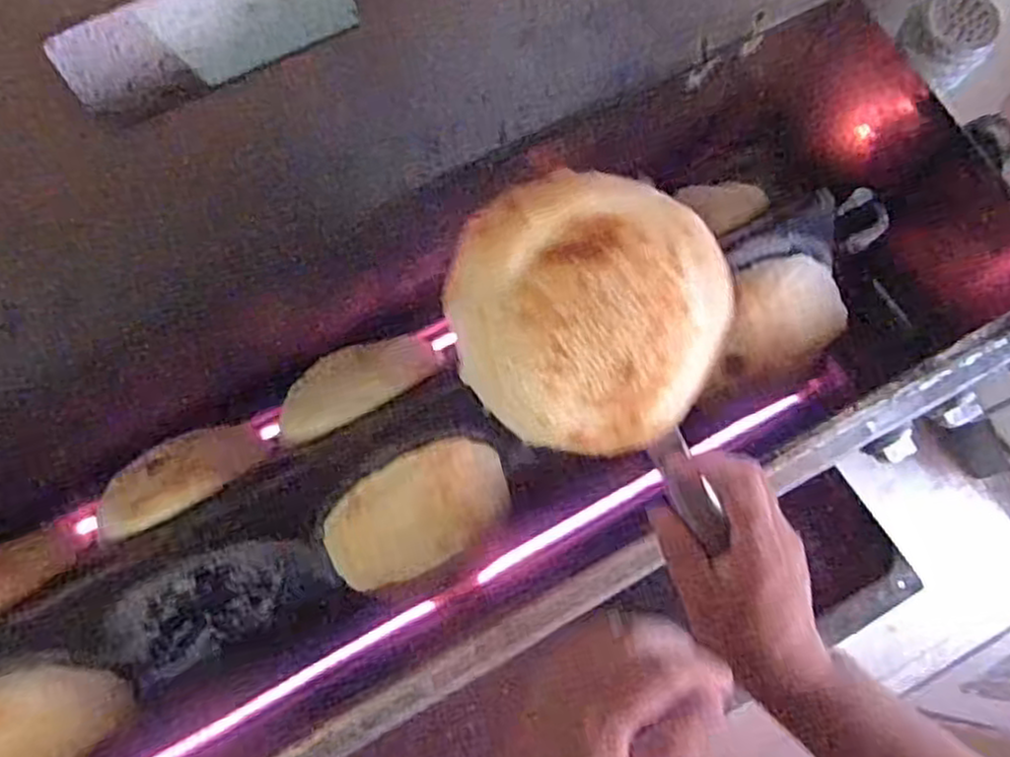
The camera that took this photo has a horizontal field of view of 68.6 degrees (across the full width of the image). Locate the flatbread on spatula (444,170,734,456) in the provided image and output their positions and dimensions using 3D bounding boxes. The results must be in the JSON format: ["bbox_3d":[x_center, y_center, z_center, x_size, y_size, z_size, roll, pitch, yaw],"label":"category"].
[{"bbox_3d":[0.044,-0.032,0.357,0.138,0.028,0.132,-1,94,-9],"label":"flatbread on spatula"}]

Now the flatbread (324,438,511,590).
[{"bbox_3d":[-0.065,0.088,0.532,0.132,0.066,0.088,-15,103,0],"label":"flatbread"}]

